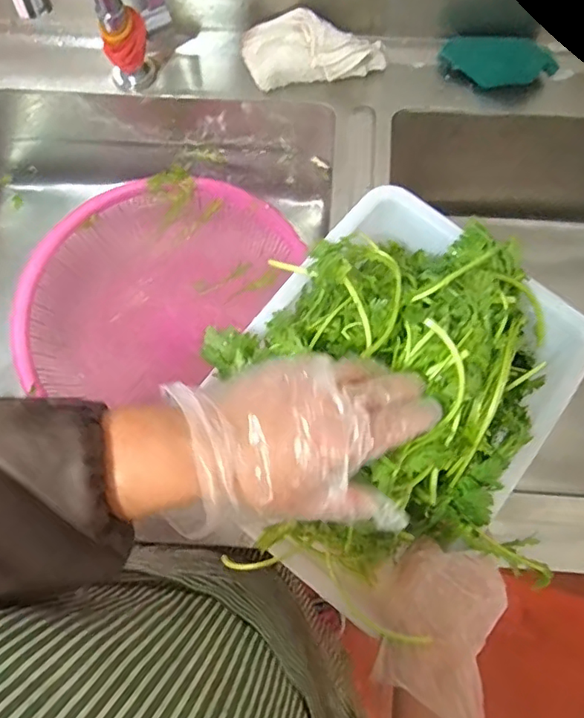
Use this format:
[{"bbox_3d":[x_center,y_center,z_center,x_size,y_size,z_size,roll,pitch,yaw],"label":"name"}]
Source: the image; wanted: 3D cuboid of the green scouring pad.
[{"bbox_3d":[0.221,-0.320,0.602,0.114,0.047,0.013,12,44,18],"label":"green scouring pad"}]

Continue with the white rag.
[{"bbox_3d":[0.024,-0.331,0.603,0.151,0.067,0.063,-5,76,0],"label":"white rag"}]

